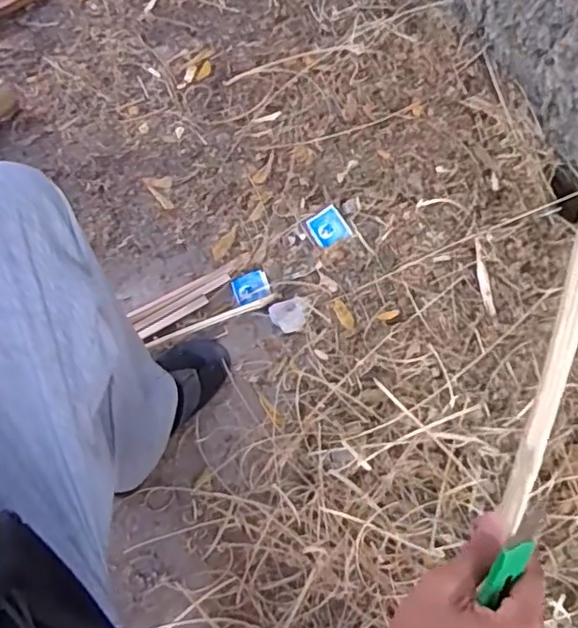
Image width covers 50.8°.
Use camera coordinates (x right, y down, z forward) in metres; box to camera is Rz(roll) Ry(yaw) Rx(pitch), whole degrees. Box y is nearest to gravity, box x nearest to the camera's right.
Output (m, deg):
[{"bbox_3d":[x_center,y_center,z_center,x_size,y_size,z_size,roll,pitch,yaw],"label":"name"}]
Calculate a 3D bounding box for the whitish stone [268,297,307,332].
[{"bbox_3d":[-0.001,0.002,0.969,0.055,0.019,0.050,0,63,1],"label":"whitish stone"}]

